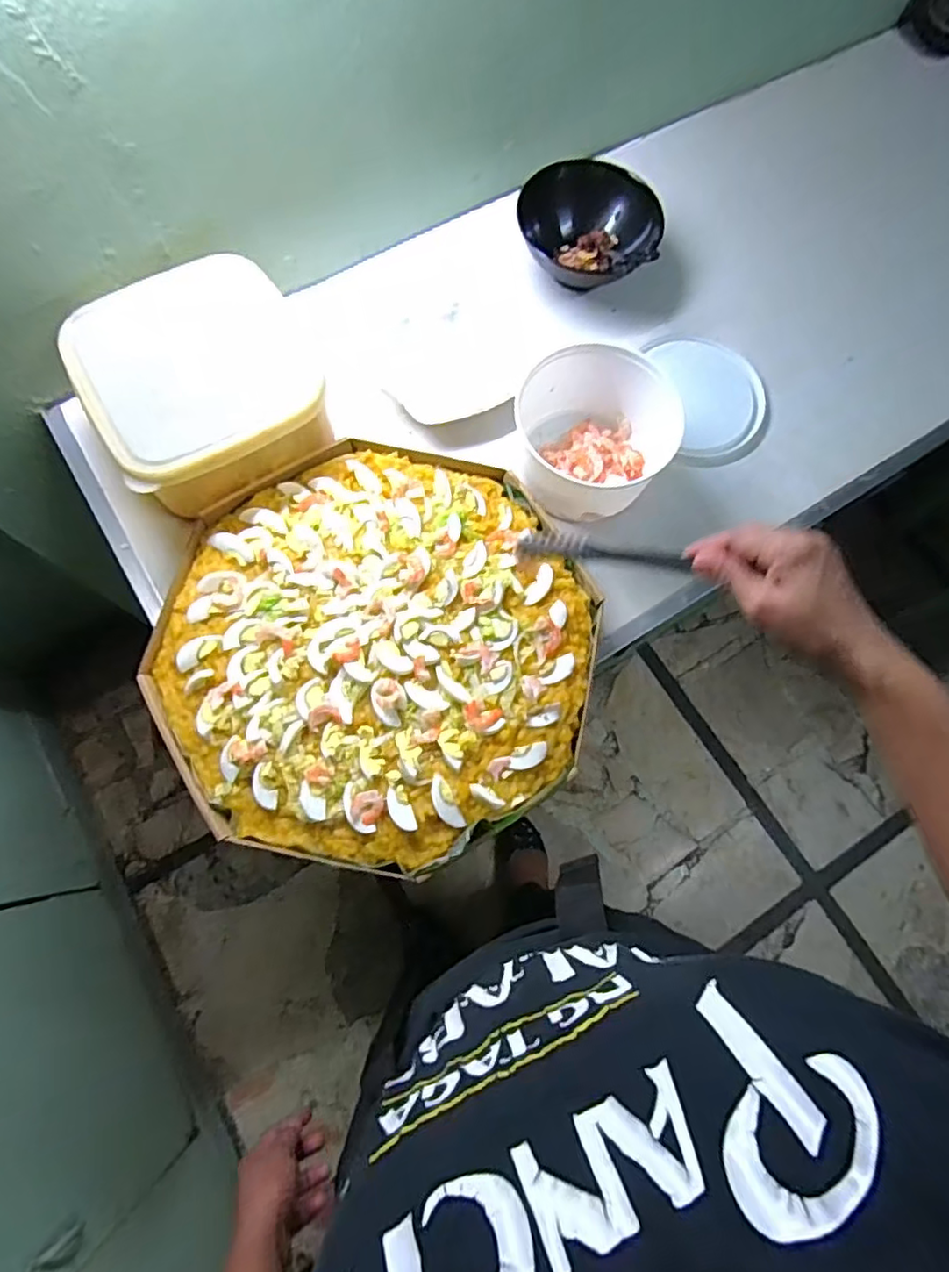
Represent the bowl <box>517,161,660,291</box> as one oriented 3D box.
[{"bbox_3d":[0.135,-0.473,0.714,0.165,0.071,0.129,26,74,5],"label":"bowl"}]

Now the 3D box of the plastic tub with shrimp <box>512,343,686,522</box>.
[{"bbox_3d":[0.130,-0.216,0.652,0.144,0.080,0.158,1,74,-2],"label":"plastic tub with shrimp"}]

